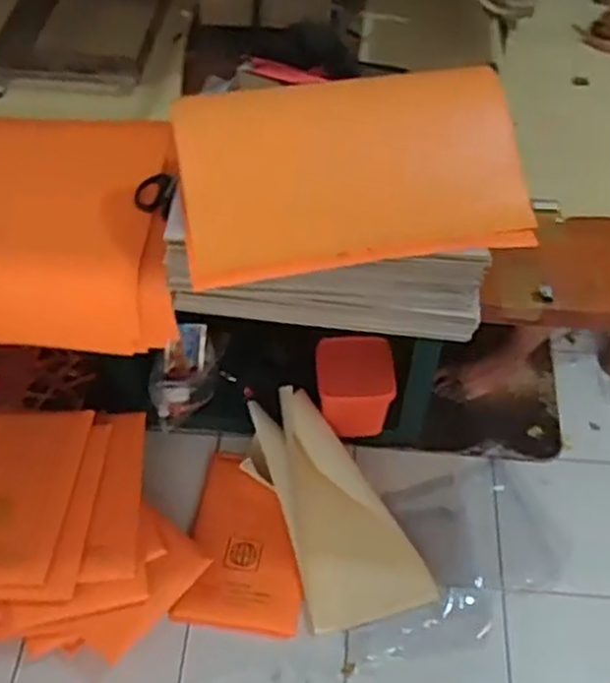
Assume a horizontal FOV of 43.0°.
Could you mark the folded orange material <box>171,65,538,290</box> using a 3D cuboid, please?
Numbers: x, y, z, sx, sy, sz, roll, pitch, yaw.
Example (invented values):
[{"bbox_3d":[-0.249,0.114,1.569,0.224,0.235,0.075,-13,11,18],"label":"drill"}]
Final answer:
[{"bbox_3d":[0.055,-0.177,0.840,0.369,0.122,0.212,-8,53,-6],"label":"folded orange material"}]

